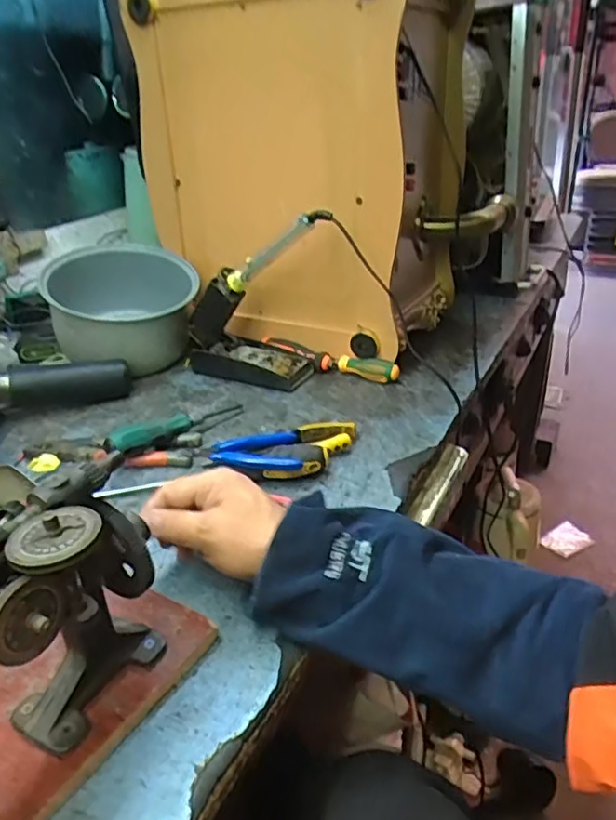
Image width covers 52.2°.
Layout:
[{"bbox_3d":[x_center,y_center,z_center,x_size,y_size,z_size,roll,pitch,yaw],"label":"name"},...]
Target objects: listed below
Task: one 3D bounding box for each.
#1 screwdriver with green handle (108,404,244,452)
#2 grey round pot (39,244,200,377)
[{"bbox_3d":[-0.142,0.014,0.711,0.026,0.022,0.180,17,22,34],"label":"screwdriver with green handle"},{"bbox_3d":[-0.271,-0.157,0.928,0.206,0.138,0.229,-12,29,-15],"label":"grey round pot"}]

